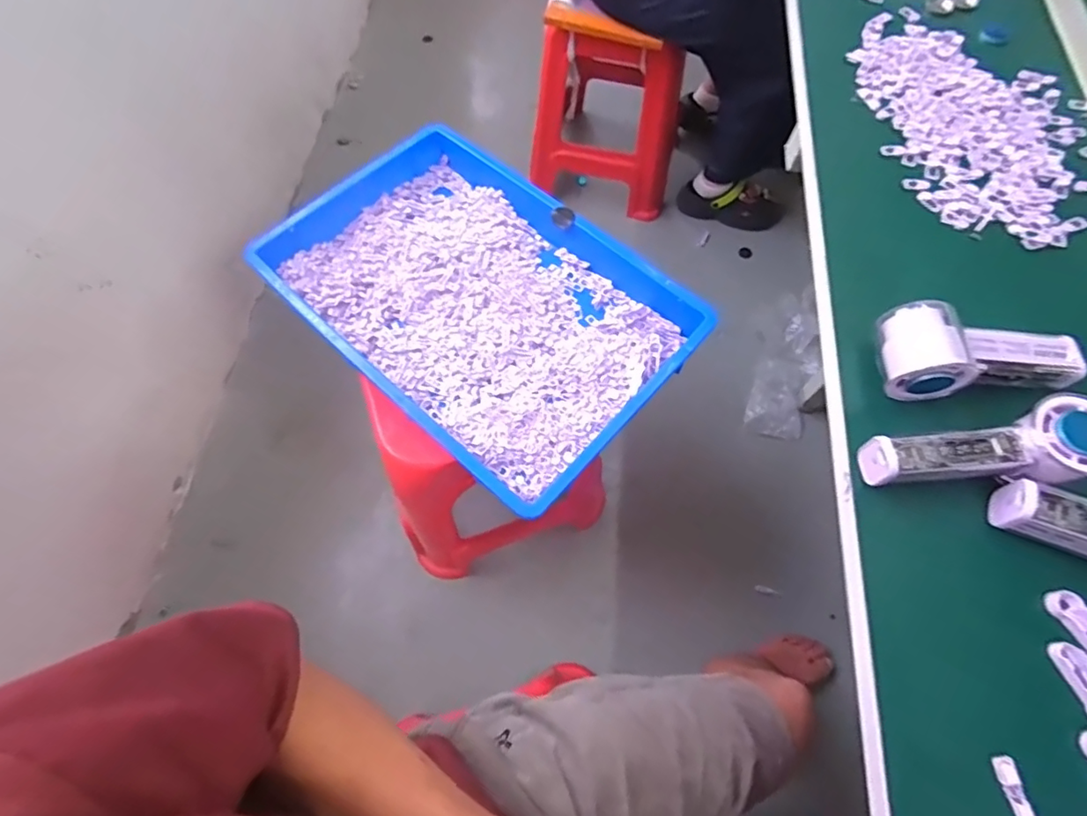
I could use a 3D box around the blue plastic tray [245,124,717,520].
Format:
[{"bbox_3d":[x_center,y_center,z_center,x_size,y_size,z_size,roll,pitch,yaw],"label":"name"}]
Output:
[{"bbox_3d":[-0.094,-0.159,0.772,0.566,0.062,0.387,39,72,16],"label":"blue plastic tray"}]

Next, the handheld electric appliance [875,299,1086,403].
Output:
[{"bbox_3d":[0.345,-0.042,0.429,0.155,0.048,0.069,2,66,1],"label":"handheld electric appliance"}]

